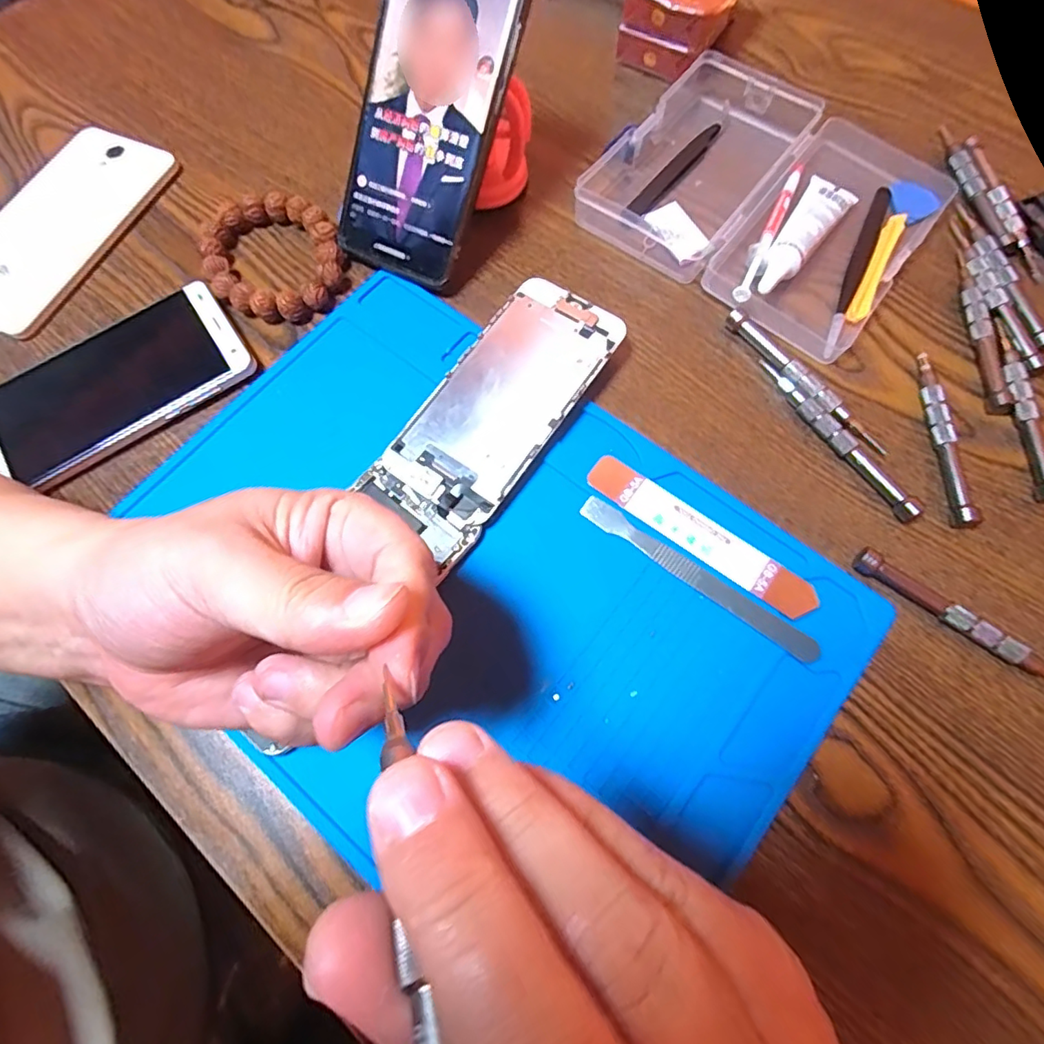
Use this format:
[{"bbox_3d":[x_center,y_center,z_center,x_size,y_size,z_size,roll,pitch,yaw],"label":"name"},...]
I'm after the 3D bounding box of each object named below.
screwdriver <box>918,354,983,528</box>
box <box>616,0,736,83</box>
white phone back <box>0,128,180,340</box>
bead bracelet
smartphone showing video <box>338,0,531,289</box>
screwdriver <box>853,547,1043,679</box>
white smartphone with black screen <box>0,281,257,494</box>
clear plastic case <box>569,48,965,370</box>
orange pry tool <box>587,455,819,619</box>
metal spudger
[{"bbox_3d":[0.211,-0.043,0.272,0.012,0.012,0.093,-1,71,1],"label":"screwdriver"},{"bbox_3d":[0.112,-0.346,0.363,0.061,0.044,0.096,30,74,11],"label":"box"},{"bbox_3d":[-0.280,-0.178,0.331,0.071,0.013,0.146,24,73,9],"label":"white phone back"},{"bbox_3d":[-0.145,-0.155,0.319,0.075,0.017,0.088,-24,72,-7],"label":"bead bracelet"},{"bbox_3d":[-0.048,-0.215,0.282,0.071,0.012,0.162,29,114,11],"label":"smartphone showing video"},{"bbox_3d":[0.198,0.047,0.241,0.107,0.010,0.010,34,75,12],"label":"screwdriver"},{"bbox_3d":[-0.223,-0.069,0.292,0.147,0.013,0.077,-35,73,-10],"label":"white smartphone with black screen"},{"bbox_3d":[0.143,-0.196,0.319,0.175,0.022,0.154,36,75,13],"label":"clear plastic case"},{"bbox_3d":[0.084,0.006,0.259,0.115,0.004,0.021,35,75,12],"label":"orange pry tool"},{"bbox_3d":[0.081,0.025,0.253,0.121,0.004,0.011,34,82,14],"label":"metal spudger"}]

